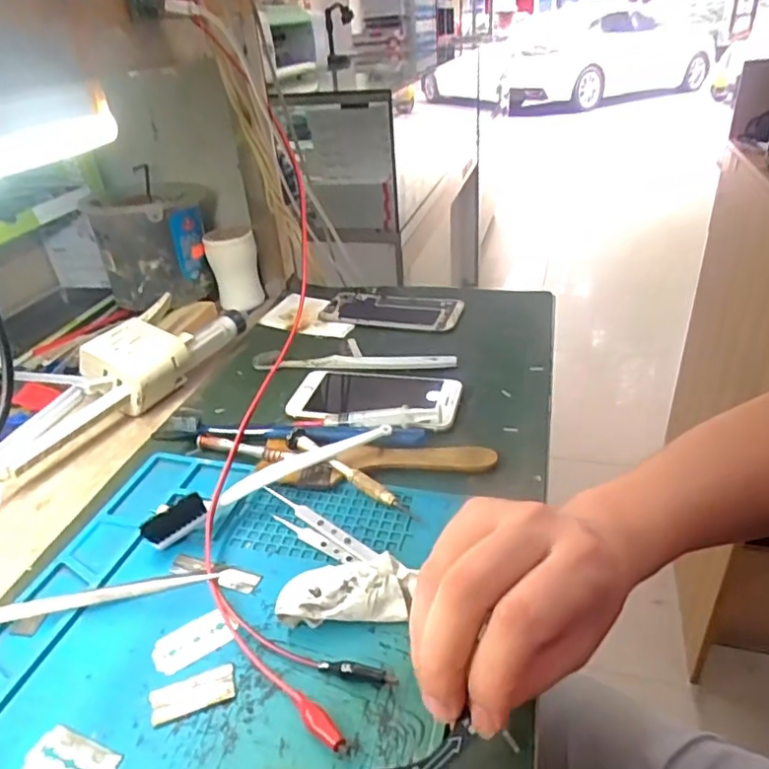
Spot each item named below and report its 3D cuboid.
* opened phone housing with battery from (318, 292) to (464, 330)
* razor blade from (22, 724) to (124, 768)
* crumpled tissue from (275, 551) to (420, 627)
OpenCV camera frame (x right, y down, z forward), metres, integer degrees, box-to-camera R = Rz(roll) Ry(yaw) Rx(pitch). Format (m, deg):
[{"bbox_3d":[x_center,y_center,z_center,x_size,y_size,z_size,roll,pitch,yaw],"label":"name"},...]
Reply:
[{"bbox_3d":[0.008,-0.082,0.643,0.147,0.007,0.073,8,34,19],"label":"opened phone housing with battery"},{"bbox_3d":[-0.138,0.165,0.261,0.042,0.004,0.023,10,34,21],"label":"razor blade"},{"bbox_3d":[-0.020,0.110,0.319,0.070,0.017,0.033,-4,32,1],"label":"crumpled tissue"}]

